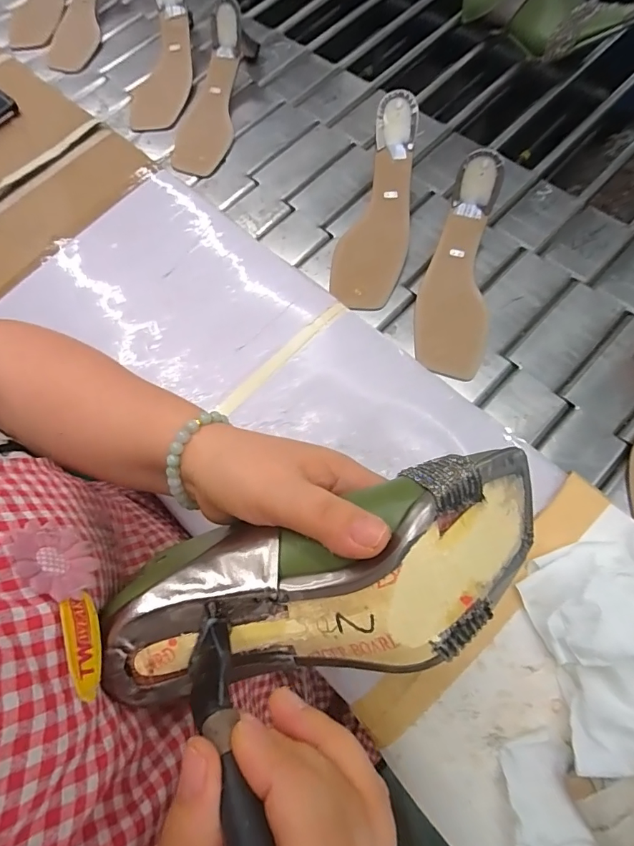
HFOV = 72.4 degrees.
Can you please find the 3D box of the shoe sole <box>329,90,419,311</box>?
[{"bbox_3d":[0.069,-0.239,0.482,0.074,0.025,0.230,12,92,7],"label":"shoe sole"}]

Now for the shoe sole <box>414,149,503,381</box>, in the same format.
[{"bbox_3d":[0.149,-0.159,0.454,0.070,0.038,0.222,9,91,6],"label":"shoe sole"}]

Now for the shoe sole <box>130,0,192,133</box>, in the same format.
[{"bbox_3d":[-0.219,-0.520,0.613,0.079,0.034,0.231,8,95,6],"label":"shoe sole"}]

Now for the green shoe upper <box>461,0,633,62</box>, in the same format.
[{"bbox_3d":[0.293,-0.544,0.564,0.067,0.094,0.223,-44,71,-11],"label":"green shoe upper"}]

